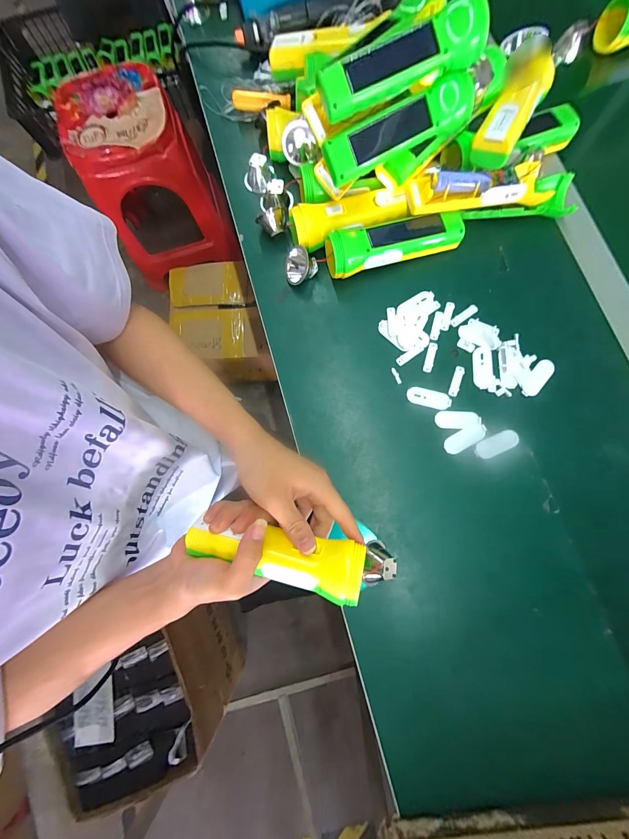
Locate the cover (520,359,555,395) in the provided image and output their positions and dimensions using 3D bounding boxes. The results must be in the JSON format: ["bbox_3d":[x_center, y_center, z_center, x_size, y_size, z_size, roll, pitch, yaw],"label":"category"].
[{"bbox_3d":[0.255,-0.048,0.348,0.020,0.007,0.048,40,84,9],"label":"cover"}]

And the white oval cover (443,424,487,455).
[{"bbox_3d":[0.171,0.022,0.346,0.050,0.005,0.020,-31,79,-3],"label":"white oval cover"}]

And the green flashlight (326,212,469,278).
[{"bbox_3d":[0.094,-0.214,0.369,0.163,0.044,0.048,-17,79,1],"label":"green flashlight"}]

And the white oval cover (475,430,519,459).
[{"bbox_3d":[0.203,0.028,0.340,0.046,0.009,0.020,-26,79,-2],"label":"white oval cover"}]

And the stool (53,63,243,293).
[{"bbox_3d":[-0.511,-0.767,1.019,0.339,0.424,0.340,-21,79,-1],"label":"stool"}]

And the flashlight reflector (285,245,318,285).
[{"bbox_3d":[-0.018,-0.188,0.378,0.038,0.038,0.028,-28,78,-5],"label":"flashlight reflector"}]

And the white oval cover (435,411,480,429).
[{"bbox_3d":[0.165,0.001,0.352,0.048,0.006,0.020,2,80,4],"label":"white oval cover"}]

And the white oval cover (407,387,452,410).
[{"bbox_3d":[0.135,-0.025,0.358,0.050,0.004,0.021,16,81,6],"label":"white oval cover"}]

